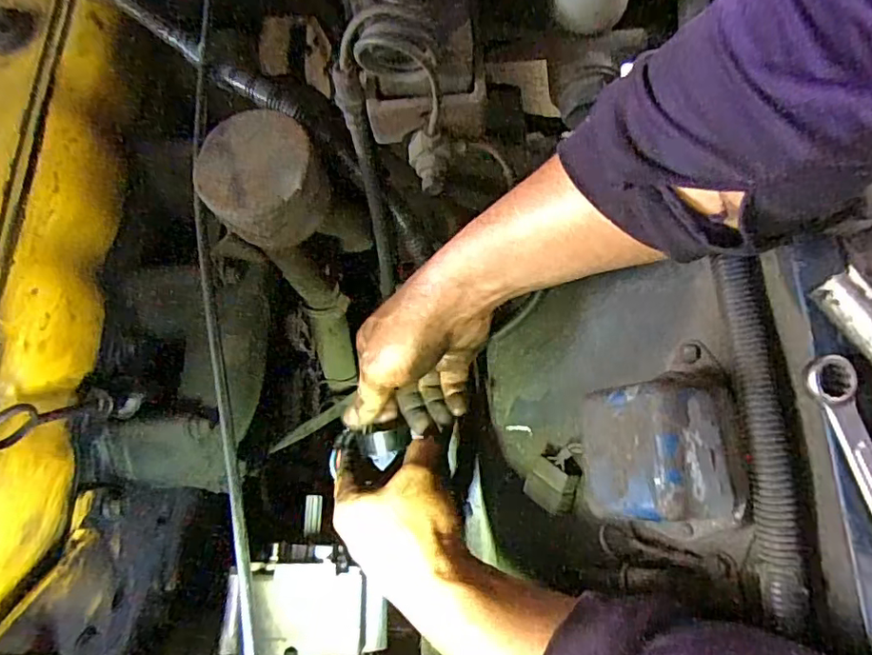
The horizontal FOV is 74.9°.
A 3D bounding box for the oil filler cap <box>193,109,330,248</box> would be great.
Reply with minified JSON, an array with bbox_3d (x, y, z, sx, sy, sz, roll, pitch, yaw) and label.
[{"bbox_3d":[-0.119,-0.102,0.392,0.076,0.046,0.079,0,74,1],"label":"oil filler cap"}]

